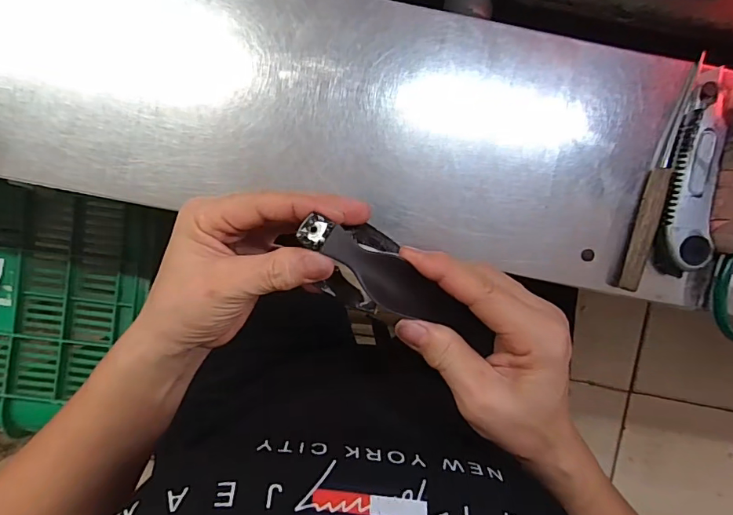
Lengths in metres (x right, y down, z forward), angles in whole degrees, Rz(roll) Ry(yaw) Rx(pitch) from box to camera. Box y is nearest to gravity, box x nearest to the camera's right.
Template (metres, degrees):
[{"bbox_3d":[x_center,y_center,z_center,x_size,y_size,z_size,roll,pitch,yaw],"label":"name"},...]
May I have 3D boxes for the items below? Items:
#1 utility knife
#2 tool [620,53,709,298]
[{"bbox_3d":[0.268,-0.065,0.390,0.040,0.023,0.154,7,91,-1],"label":"utility knife"},{"bbox_3d":[0.247,-0.072,0.392,0.015,0.017,0.204,19,91,-1],"label":"tool"}]

